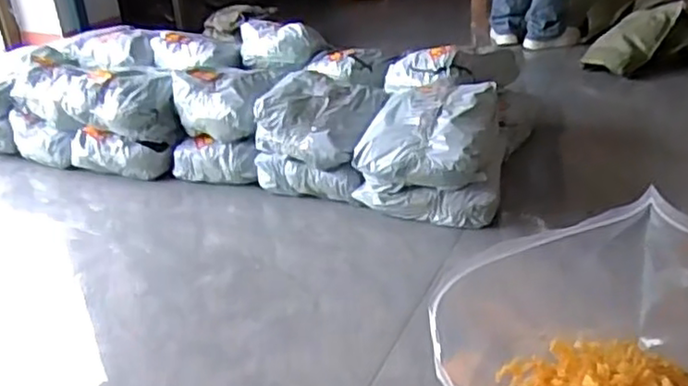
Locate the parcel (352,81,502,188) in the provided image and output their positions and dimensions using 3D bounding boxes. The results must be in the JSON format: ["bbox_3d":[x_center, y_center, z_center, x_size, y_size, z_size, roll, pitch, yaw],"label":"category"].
[{"bbox_3d":[0.221,-0.149,1.708,0.313,0.162,0.330,7,29,21],"label":"parcel"}]

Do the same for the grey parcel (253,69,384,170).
[{"bbox_3d":[-0.052,-0.218,1.839,0.289,0.157,0.298,7,29,21],"label":"grey parcel"}]

